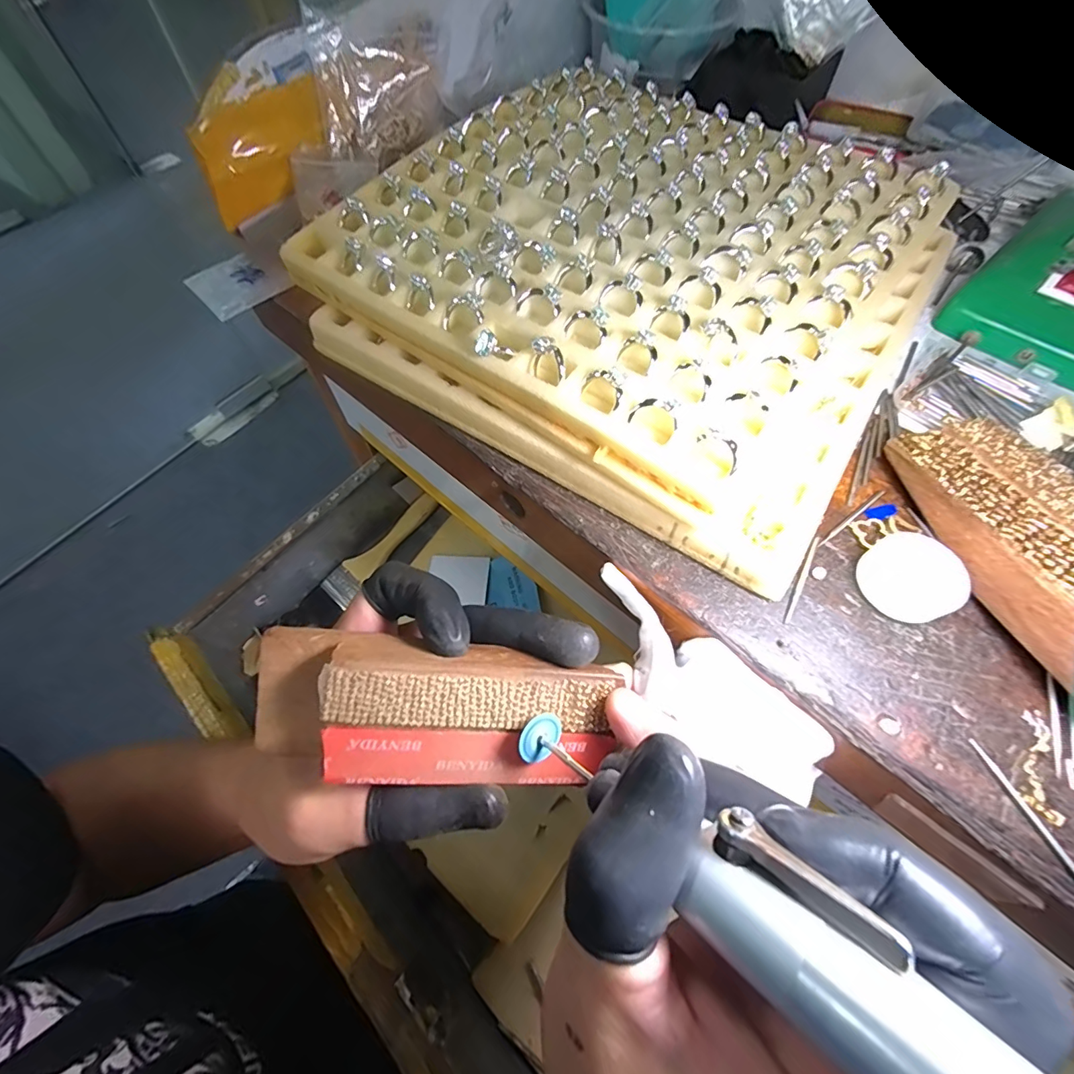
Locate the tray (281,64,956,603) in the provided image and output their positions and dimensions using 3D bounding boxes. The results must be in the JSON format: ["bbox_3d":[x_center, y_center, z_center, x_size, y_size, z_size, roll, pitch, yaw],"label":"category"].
[{"bbox_3d":[0.047,-0.148,0.254,0.277,0.044,0.254,31,66,15],"label":"tray"}]

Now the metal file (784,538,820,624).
[{"bbox_3d":[0.105,0.016,0.189,0.004,0.004,0.041,28,65,14],"label":"metal file"}]

